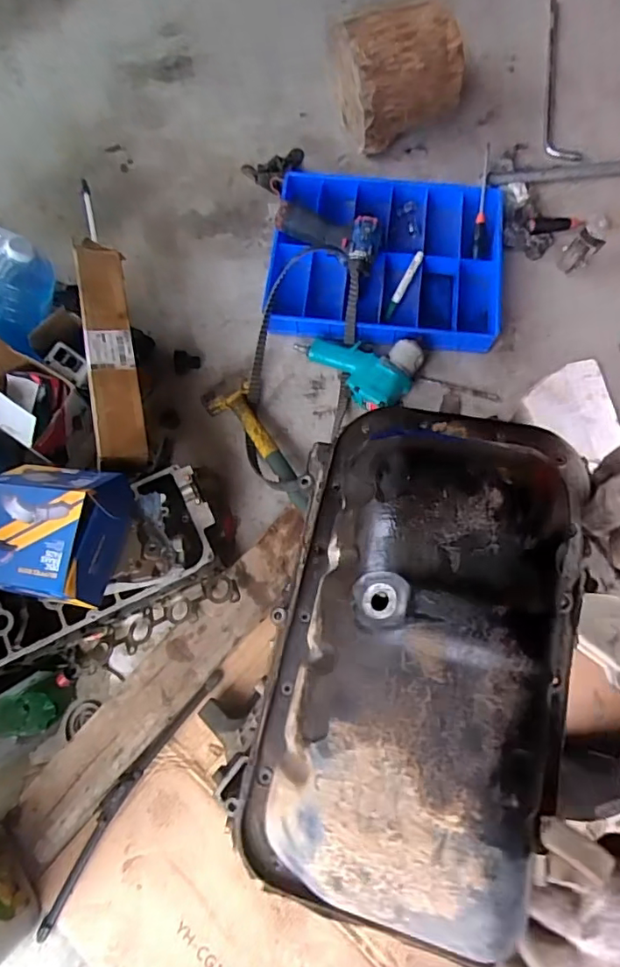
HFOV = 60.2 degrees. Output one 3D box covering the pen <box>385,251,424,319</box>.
[{"bbox_3d":[0.182,-0.386,1.034,0.019,0.020,0.138,28,94,9],"label":"pen"}]

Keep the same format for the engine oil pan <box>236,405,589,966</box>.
[{"bbox_3d":[0.090,0.098,0.387,0.218,0.158,0.364,12,73,4],"label":"engine oil pan"}]

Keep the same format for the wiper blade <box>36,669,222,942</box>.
[{"bbox_3d":[-0.276,0.465,0.800,0.038,0.042,0.427,33,76,10],"label":"wiper blade"}]

